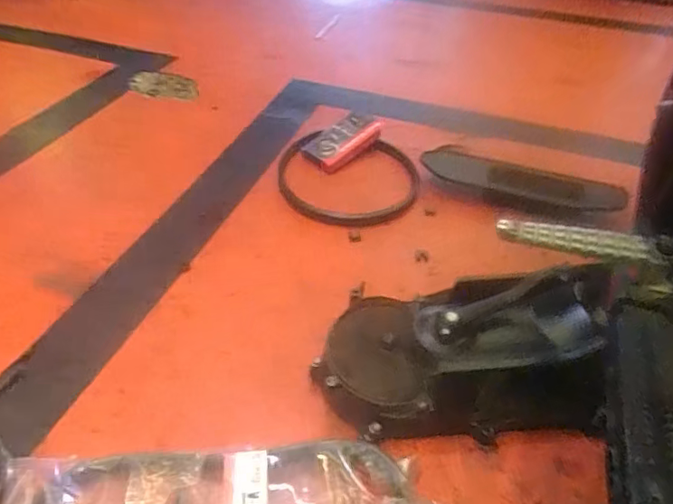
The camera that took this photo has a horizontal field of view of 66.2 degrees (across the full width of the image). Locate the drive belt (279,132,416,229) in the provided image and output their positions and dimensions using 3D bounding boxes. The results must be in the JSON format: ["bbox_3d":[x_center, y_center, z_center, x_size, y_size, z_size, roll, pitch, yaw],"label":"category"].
[{"bbox_3d":[0.020,-0.127,0.878,0.235,0.027,0.222,6,41,5],"label":"drive belt"}]

